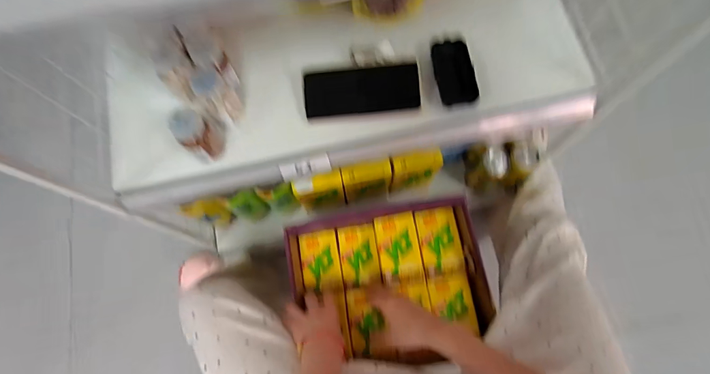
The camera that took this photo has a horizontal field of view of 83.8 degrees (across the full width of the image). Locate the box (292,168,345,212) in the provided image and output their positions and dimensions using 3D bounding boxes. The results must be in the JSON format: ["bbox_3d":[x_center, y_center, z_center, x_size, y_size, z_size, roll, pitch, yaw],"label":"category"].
[{"bbox_3d":[-0.067,0.013,0.787,0.091,0.149,0.034,-16,76,-3],"label":"box"}]

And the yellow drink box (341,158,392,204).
[{"bbox_3d":[0.024,-0.010,0.796,0.095,0.163,0.041,-9,76,-1],"label":"yellow drink box"}]

